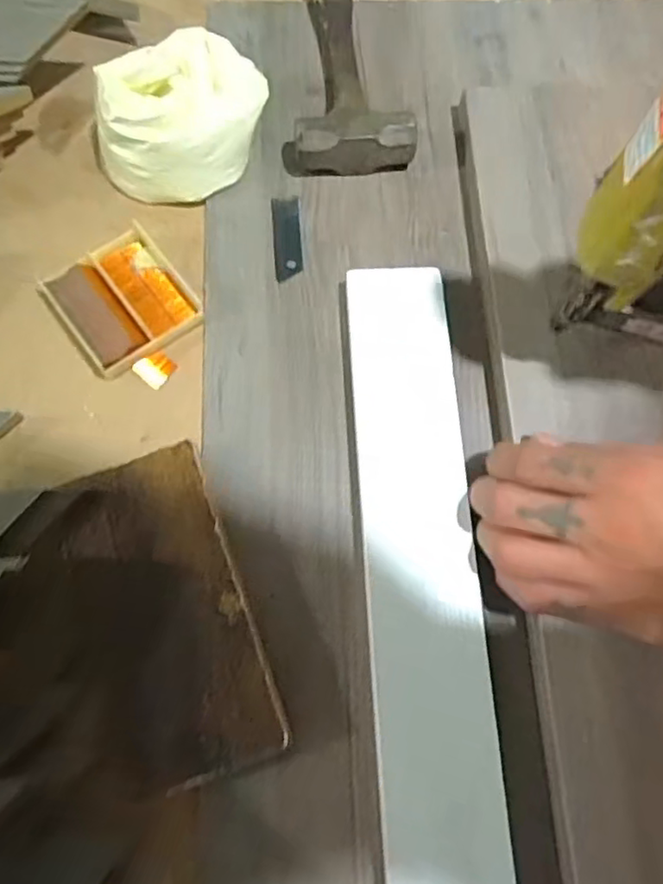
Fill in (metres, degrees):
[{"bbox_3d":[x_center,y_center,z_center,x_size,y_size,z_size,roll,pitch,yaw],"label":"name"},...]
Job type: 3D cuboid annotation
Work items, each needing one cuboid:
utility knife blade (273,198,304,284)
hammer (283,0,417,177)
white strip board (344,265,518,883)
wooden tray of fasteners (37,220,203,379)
[{"bbox_3d":[-0.027,-0.122,0.375,0.017,0.004,0.055,-3,71,-3],"label":"utility knife blade"},{"bbox_3d":[0.004,-0.300,0.418,0.074,0.032,0.275,-2,71,-3],"label":"hammer"},{"bbox_3d":[0.048,0.116,0.285,0.057,0.018,0.441,-2,70,-3],"label":"white strip board"},{"bbox_3d":[-0.119,-0.079,0.355,0.068,0.021,0.073,-35,76,-13],"label":"wooden tray of fasteners"}]

